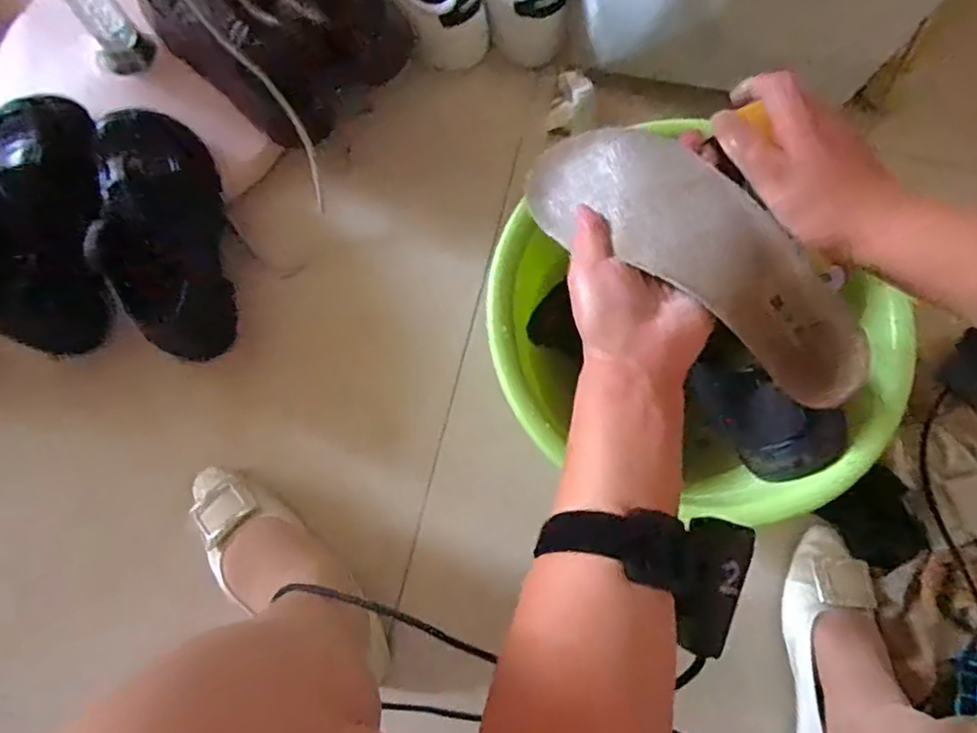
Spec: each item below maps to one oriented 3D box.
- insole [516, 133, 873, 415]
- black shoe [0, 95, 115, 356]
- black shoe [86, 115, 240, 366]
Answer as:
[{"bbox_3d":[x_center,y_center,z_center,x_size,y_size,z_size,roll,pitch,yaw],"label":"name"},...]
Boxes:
[{"bbox_3d":[0.129,-0.067,0.386,0.246,0.052,0.075,41,78,13],"label":"insole"},{"bbox_3d":[-0.443,-0.145,0.621,0.089,0.108,0.246,-4,77,-3],"label":"black shoe"},{"bbox_3d":[-0.323,-0.136,0.624,0.095,0.111,0.247,-9,77,-4],"label":"black shoe"}]

